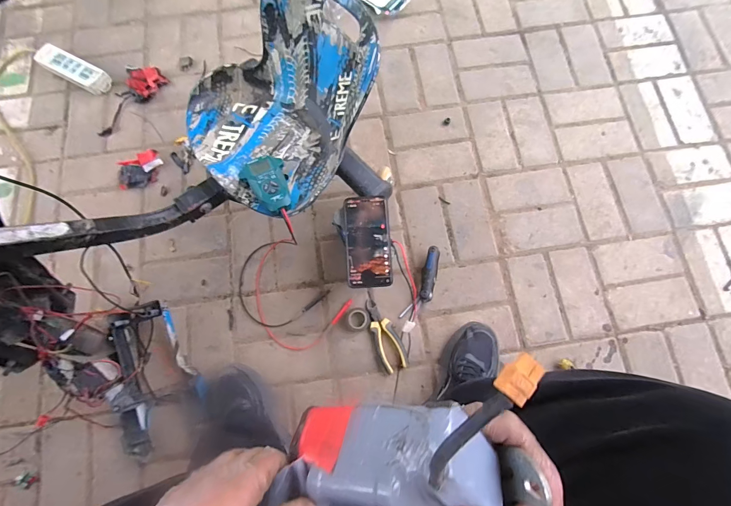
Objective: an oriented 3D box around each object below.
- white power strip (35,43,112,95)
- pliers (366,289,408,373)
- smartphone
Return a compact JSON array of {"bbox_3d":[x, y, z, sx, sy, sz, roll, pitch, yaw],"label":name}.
[{"bbox_3d":[-0.747,-0.470,0.834,0.209,0.031,0.066,29,79,7],"label":"white power strip"},{"bbox_3d":[0.034,0.164,0.684,0.056,0.012,0.165,-21,78,-4],"label":"pliers"},{"bbox_3d":[0.006,-0.022,0.588,0.079,0.008,0.162,-3,82,4],"label":"smartphone"}]

